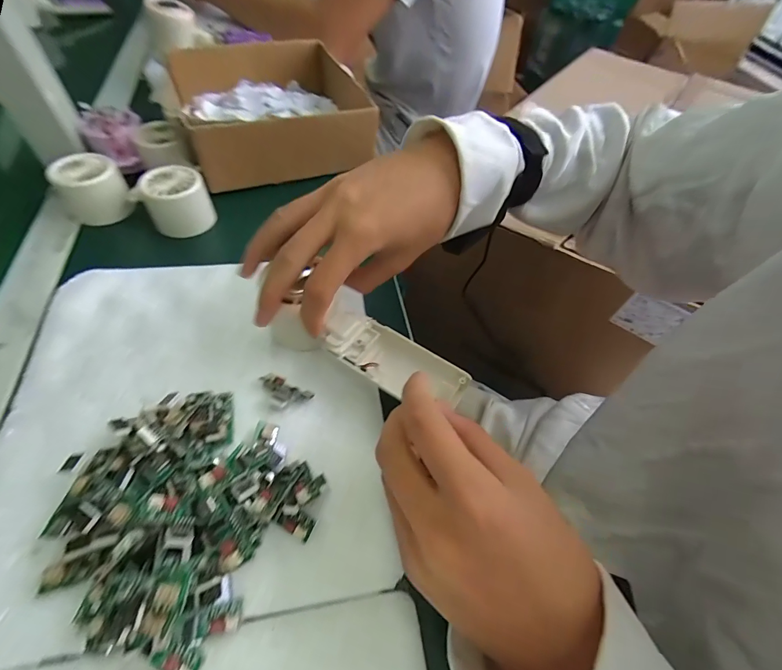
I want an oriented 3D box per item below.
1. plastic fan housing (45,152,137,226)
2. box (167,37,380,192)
[{"bbox_3d":[-0.293,-0.142,0.374,0.059,0.046,0.054,-35,65,-24],"label":"plastic fan housing"},{"bbox_3d":[-0.154,-0.295,0.475,0.197,0.066,0.248,-20,60,-16],"label":"box"}]

